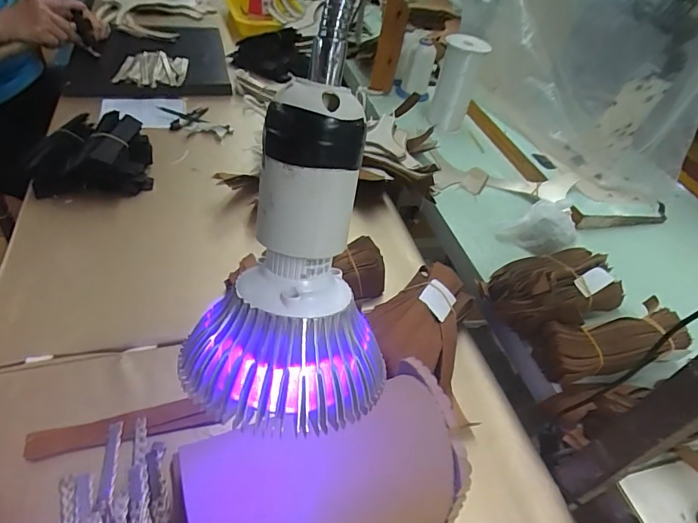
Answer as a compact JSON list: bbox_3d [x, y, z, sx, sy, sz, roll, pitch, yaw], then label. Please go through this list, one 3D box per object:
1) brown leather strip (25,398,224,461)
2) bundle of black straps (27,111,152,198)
[{"bbox_3d":[-0.203,0.151,0.408,0.159,0.005,0.028,-5,47,-16],"label":"brown leather strip"},{"bbox_3d":[-0.387,-0.154,0.684,0.156,0.079,0.132,-5,47,-16],"label":"bundle of black straps"}]

